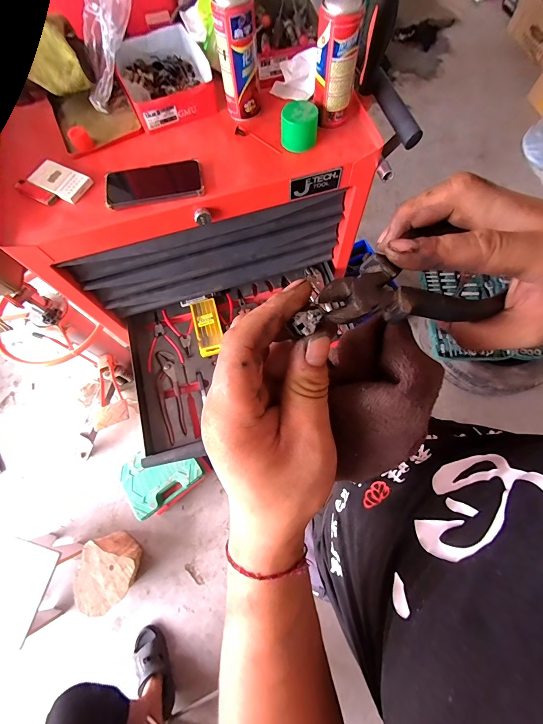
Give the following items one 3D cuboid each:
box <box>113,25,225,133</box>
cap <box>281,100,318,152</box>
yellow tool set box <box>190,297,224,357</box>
[{"bbox_3d":[-0.205,-0.565,0.604,0.162,0.048,0.221,-23,72,-5],"label":"box"},{"bbox_3d":[0.049,-0.416,0.540,0.065,0.053,0.054,6,72,4],"label":"cap"},{"bbox_3d":[-0.170,-0.097,0.818,0.073,0.014,0.163,-17,72,-3],"label":"yellow tool set box"}]

